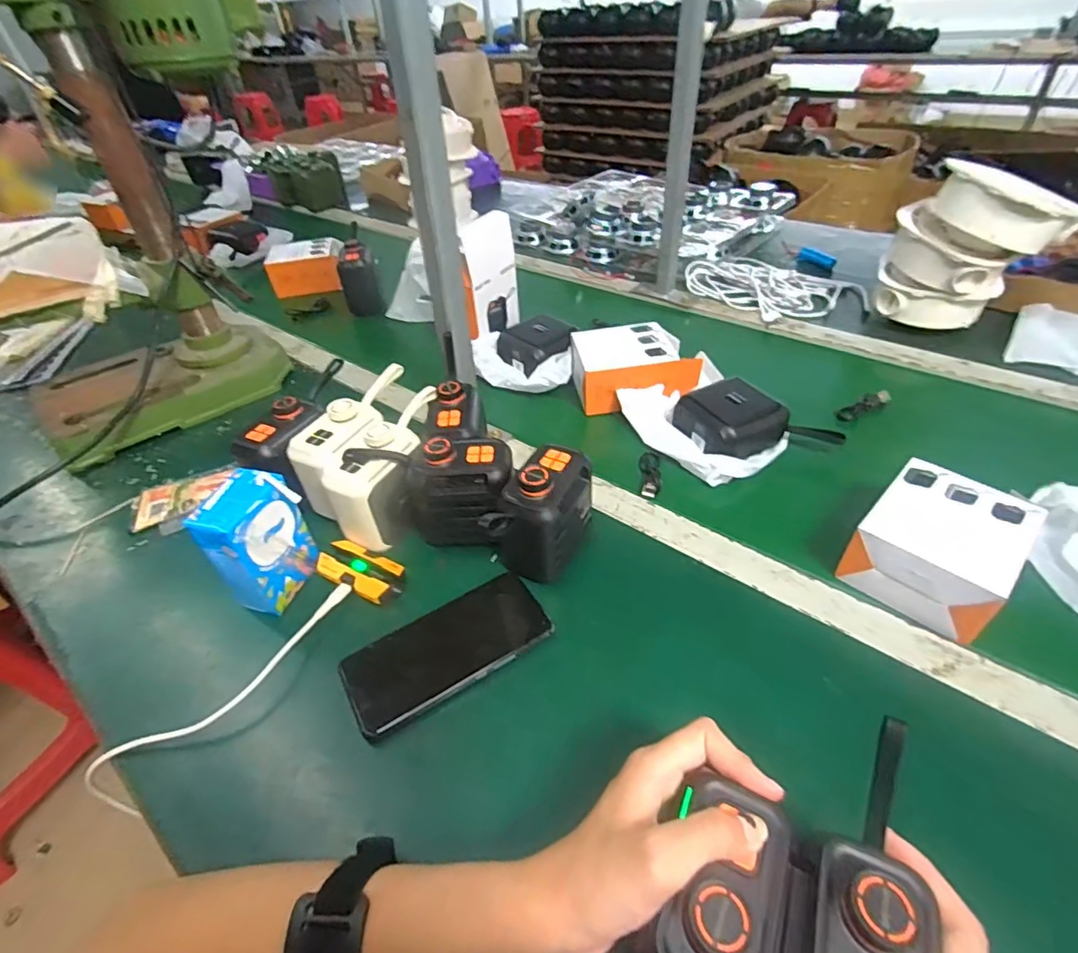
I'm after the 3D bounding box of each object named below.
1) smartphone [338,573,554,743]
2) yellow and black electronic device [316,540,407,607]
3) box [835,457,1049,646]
[{"bbox_3d":[-0.069,0.132,0.410,0.152,0.014,0.067,-24,55,-21],"label":"smartphone"},{"bbox_3d":[-0.157,0.081,0.465,0.076,0.018,0.038,20,45,21],"label":"yellow and black electronic device"},{"bbox_3d":[0.318,0.055,0.428,0.097,0.064,0.106,33,51,32],"label":"box"}]

